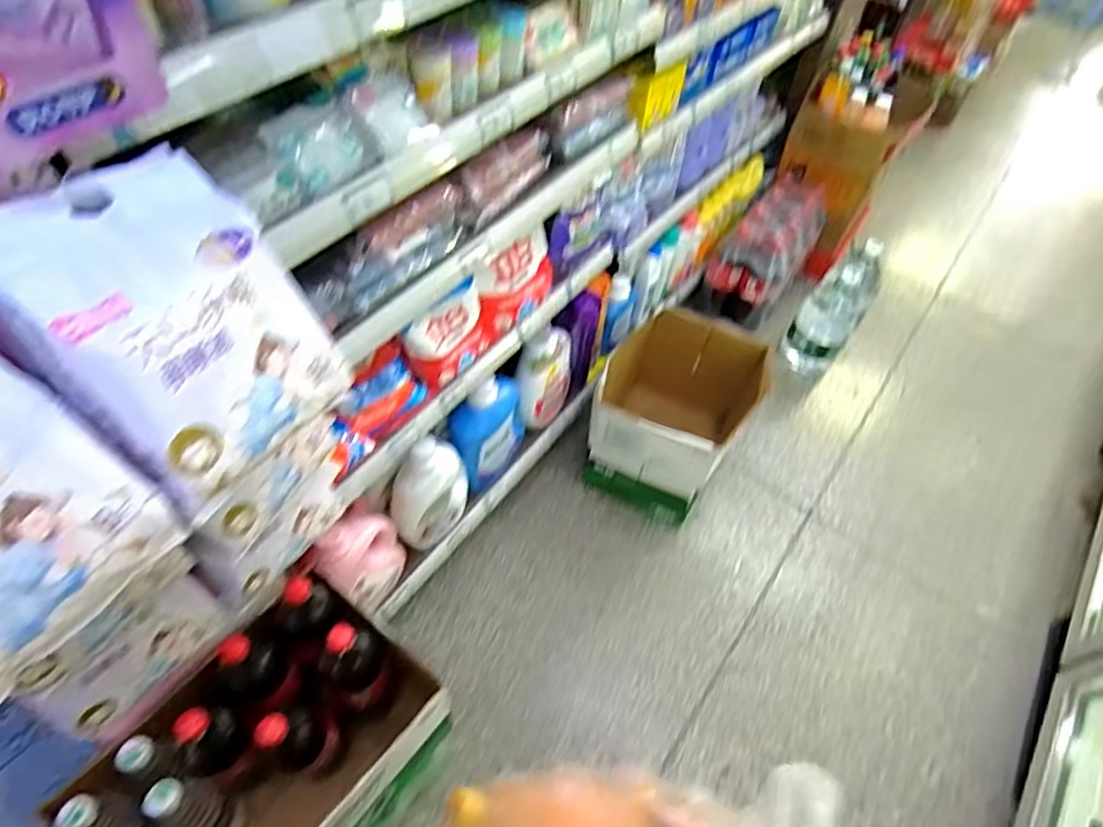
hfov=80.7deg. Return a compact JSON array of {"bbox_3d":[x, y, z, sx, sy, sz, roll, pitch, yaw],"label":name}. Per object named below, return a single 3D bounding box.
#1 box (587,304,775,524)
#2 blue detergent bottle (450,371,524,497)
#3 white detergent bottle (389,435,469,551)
[{"bbox_3d":[0.276,-0.014,1.564,0.321,0.307,0.394,23,55,11],"label":"box"},{"bbox_3d":[-0.139,0.029,1.342,0.107,0.275,0.187,24,55,11],"label":"blue detergent bottle"},{"bbox_3d":[-0.233,0.150,1.245,0.089,0.248,0.183,39,60,21],"label":"white detergent bottle"}]

